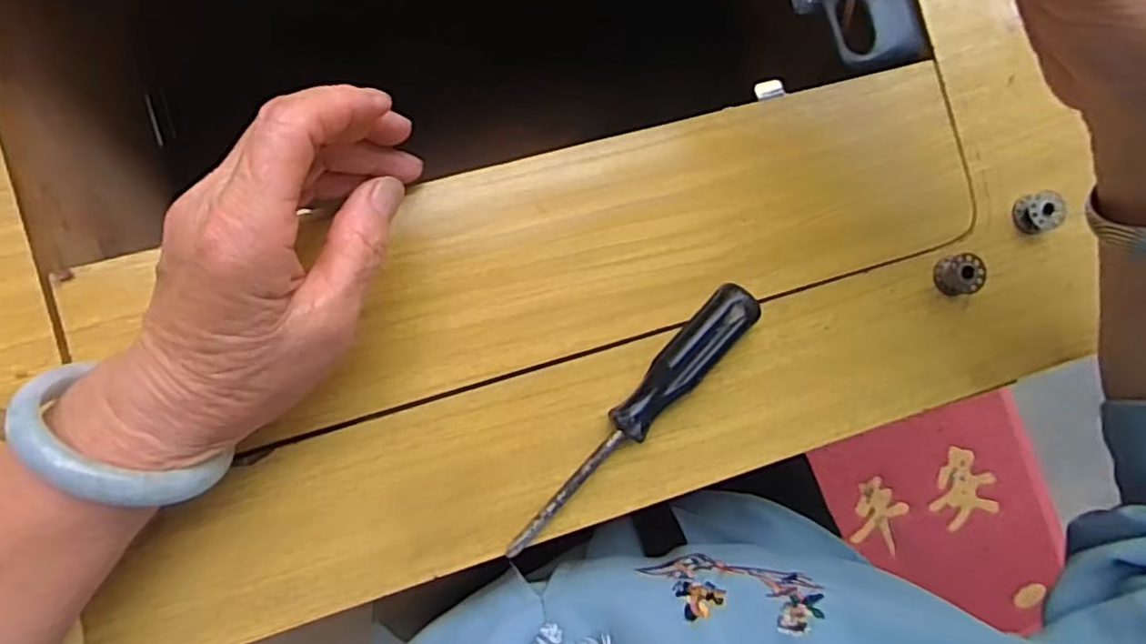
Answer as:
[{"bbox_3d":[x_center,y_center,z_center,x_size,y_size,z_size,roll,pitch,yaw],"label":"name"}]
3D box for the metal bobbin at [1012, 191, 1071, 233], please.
[{"bbox_3d":[0.239,-0.056,0.341,0.018,0.015,0.020,-13,88,-9],"label":"metal bobbin"}]

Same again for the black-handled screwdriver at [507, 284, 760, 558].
[{"bbox_3d":[0.028,0.046,0.301,0.027,0.023,0.154,43,82,-3],"label":"black-handled screwdriver"}]

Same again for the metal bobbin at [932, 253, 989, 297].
[{"bbox_3d":[0.194,-0.024,0.332,0.022,0.012,0.020,0,86,-8],"label":"metal bobbin"}]

